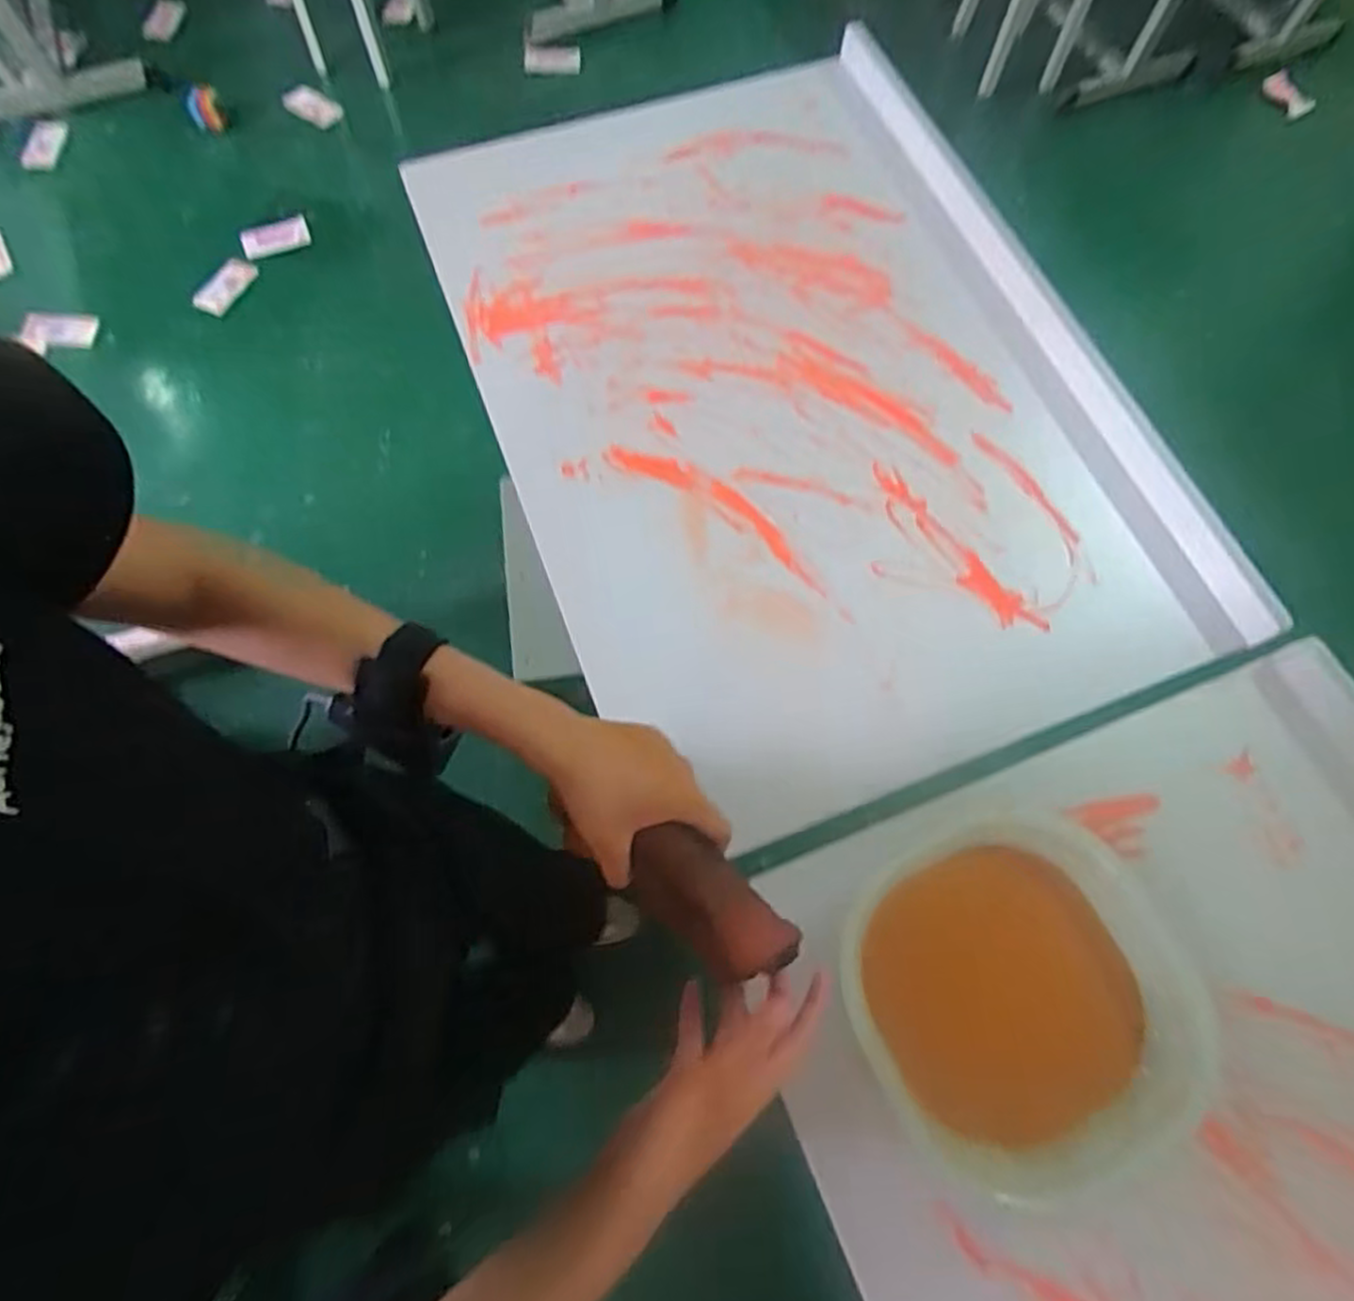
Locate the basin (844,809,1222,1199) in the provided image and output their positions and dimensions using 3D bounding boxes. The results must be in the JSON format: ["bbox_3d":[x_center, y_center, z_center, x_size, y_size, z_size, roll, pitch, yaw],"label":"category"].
[{"bbox_3d":[0.253,0.255,0.560,0.244,0.119,0.219,-30,72,-11],"label":"basin"}]

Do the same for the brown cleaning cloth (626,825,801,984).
[{"bbox_3d":[0.019,0.150,0.424,0.104,0.058,0.049,39,74,13],"label":"brown cleaning cloth"}]

